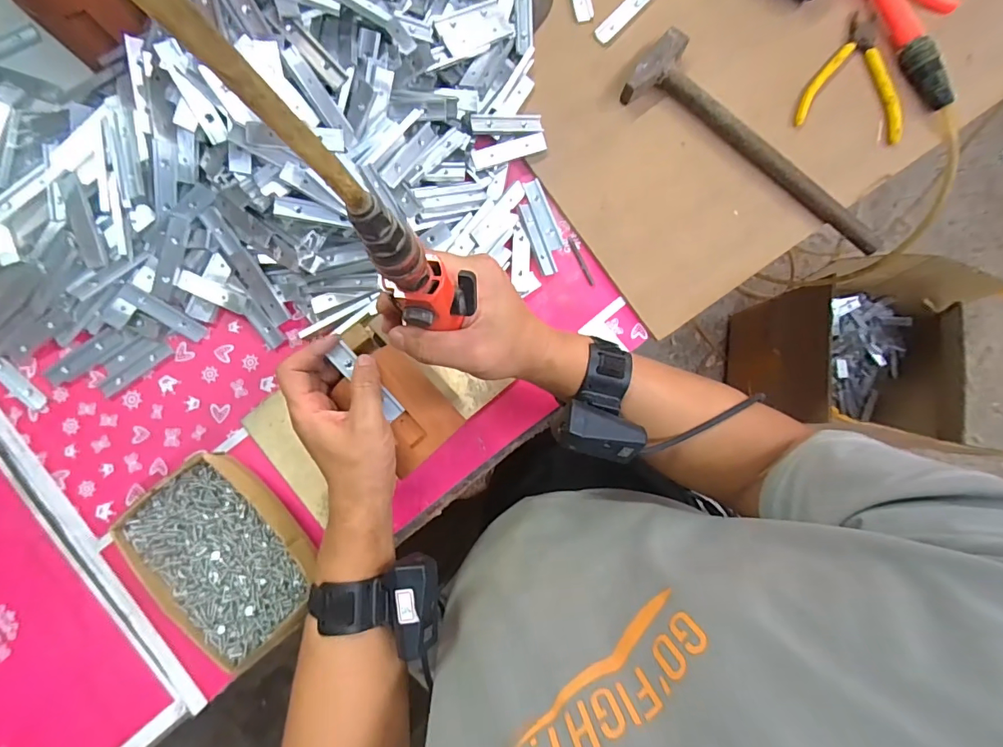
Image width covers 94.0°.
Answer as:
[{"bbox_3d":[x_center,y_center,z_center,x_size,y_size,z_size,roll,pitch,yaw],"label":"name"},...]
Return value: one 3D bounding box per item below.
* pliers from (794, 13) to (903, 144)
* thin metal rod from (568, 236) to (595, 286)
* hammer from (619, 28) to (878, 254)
[{"bbox_3d":[0.391,-0.325,0.511,0.111,0.021,0.128,13,85,-2],"label":"pliers"},{"bbox_3d":[0.086,-0.121,0.502,0.006,0.004,0.057,-24,87,-4],"label":"thin metal rod"},{"bbox_3d":[0.269,-0.236,0.496,0.314,0.036,0.079,39,88,-2],"label":"hammer"}]

